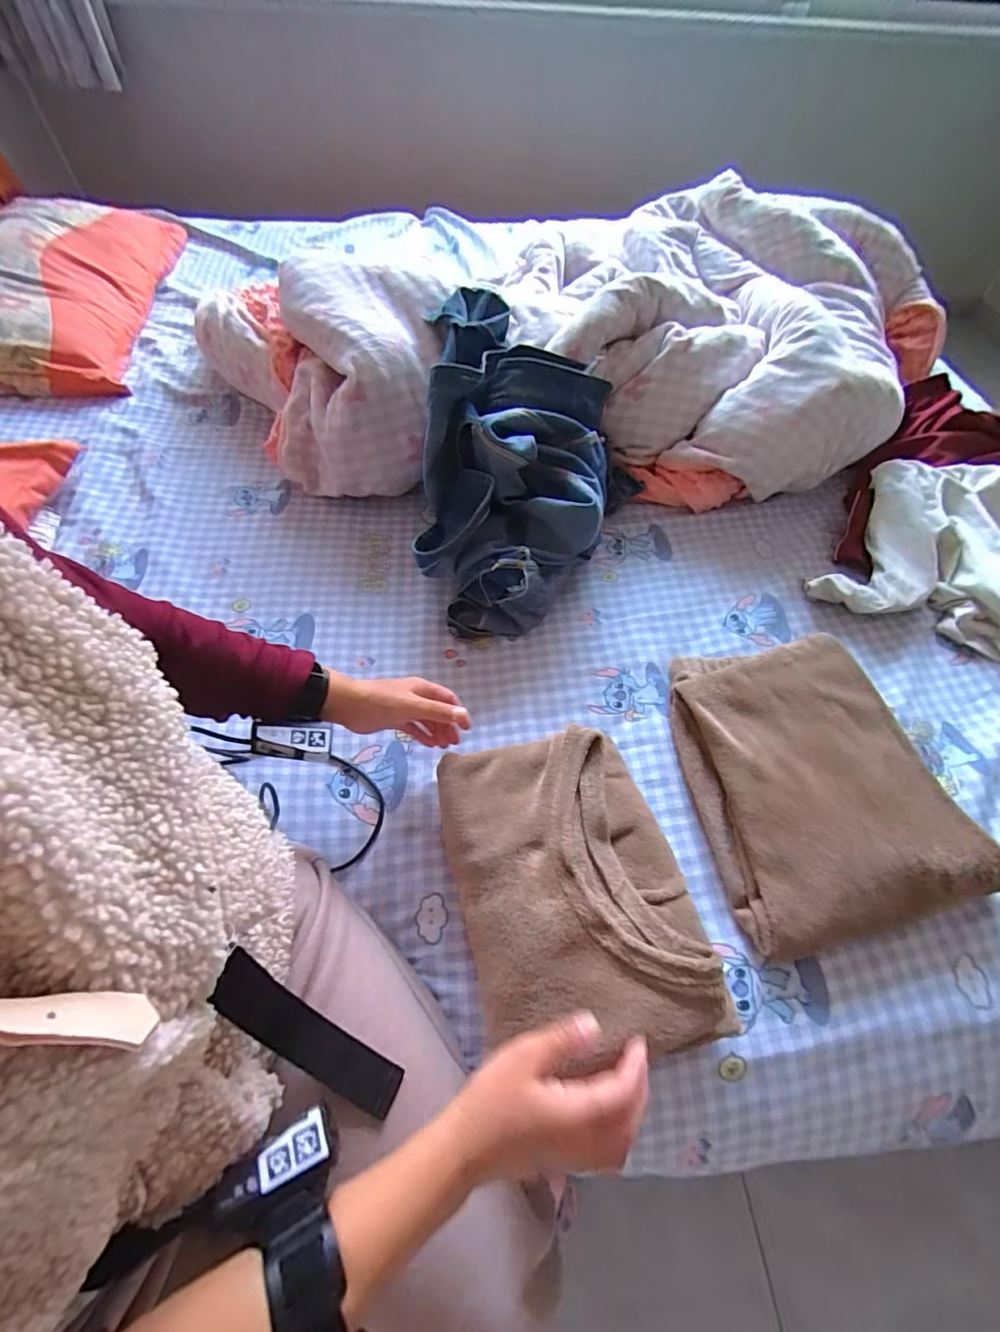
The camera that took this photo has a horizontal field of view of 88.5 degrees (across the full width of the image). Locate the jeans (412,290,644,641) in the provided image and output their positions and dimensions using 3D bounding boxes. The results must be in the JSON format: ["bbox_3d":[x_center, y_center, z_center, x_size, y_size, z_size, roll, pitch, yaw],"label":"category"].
[{"bbox_3d":[0.053,-0.290,0.750,0.313,0.220,0.469,4,60,1],"label":"jeans"}]

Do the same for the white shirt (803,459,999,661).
[{"bbox_3d":[0.721,-0.162,0.766,0.395,0.086,0.353,26,63,13],"label":"white shirt"}]

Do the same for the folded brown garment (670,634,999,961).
[{"bbox_3d":[0.361,0.126,0.601,0.272,0.065,0.342,-7,60,-6],"label":"folded brown garment"}]

